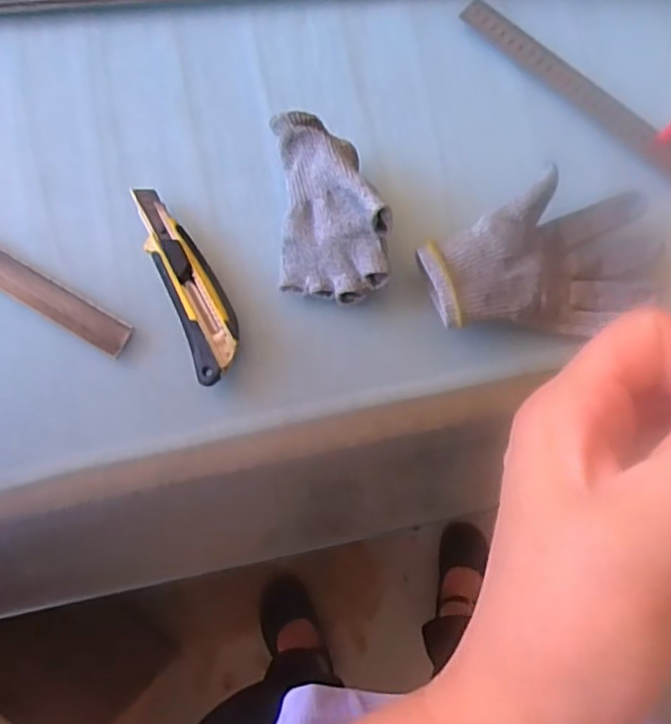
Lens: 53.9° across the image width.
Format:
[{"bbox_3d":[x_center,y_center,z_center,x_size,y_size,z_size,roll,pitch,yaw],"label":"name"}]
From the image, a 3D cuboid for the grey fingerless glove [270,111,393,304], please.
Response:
[{"bbox_3d":[-0.003,-0.118,0.509,0.080,0.071,0.137,-2,77,0],"label":"grey fingerless glove"}]

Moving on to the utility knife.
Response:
[{"bbox_3d":[-0.114,-0.065,0.518,0.041,0.027,0.168,-24,78,-5],"label":"utility knife"}]

